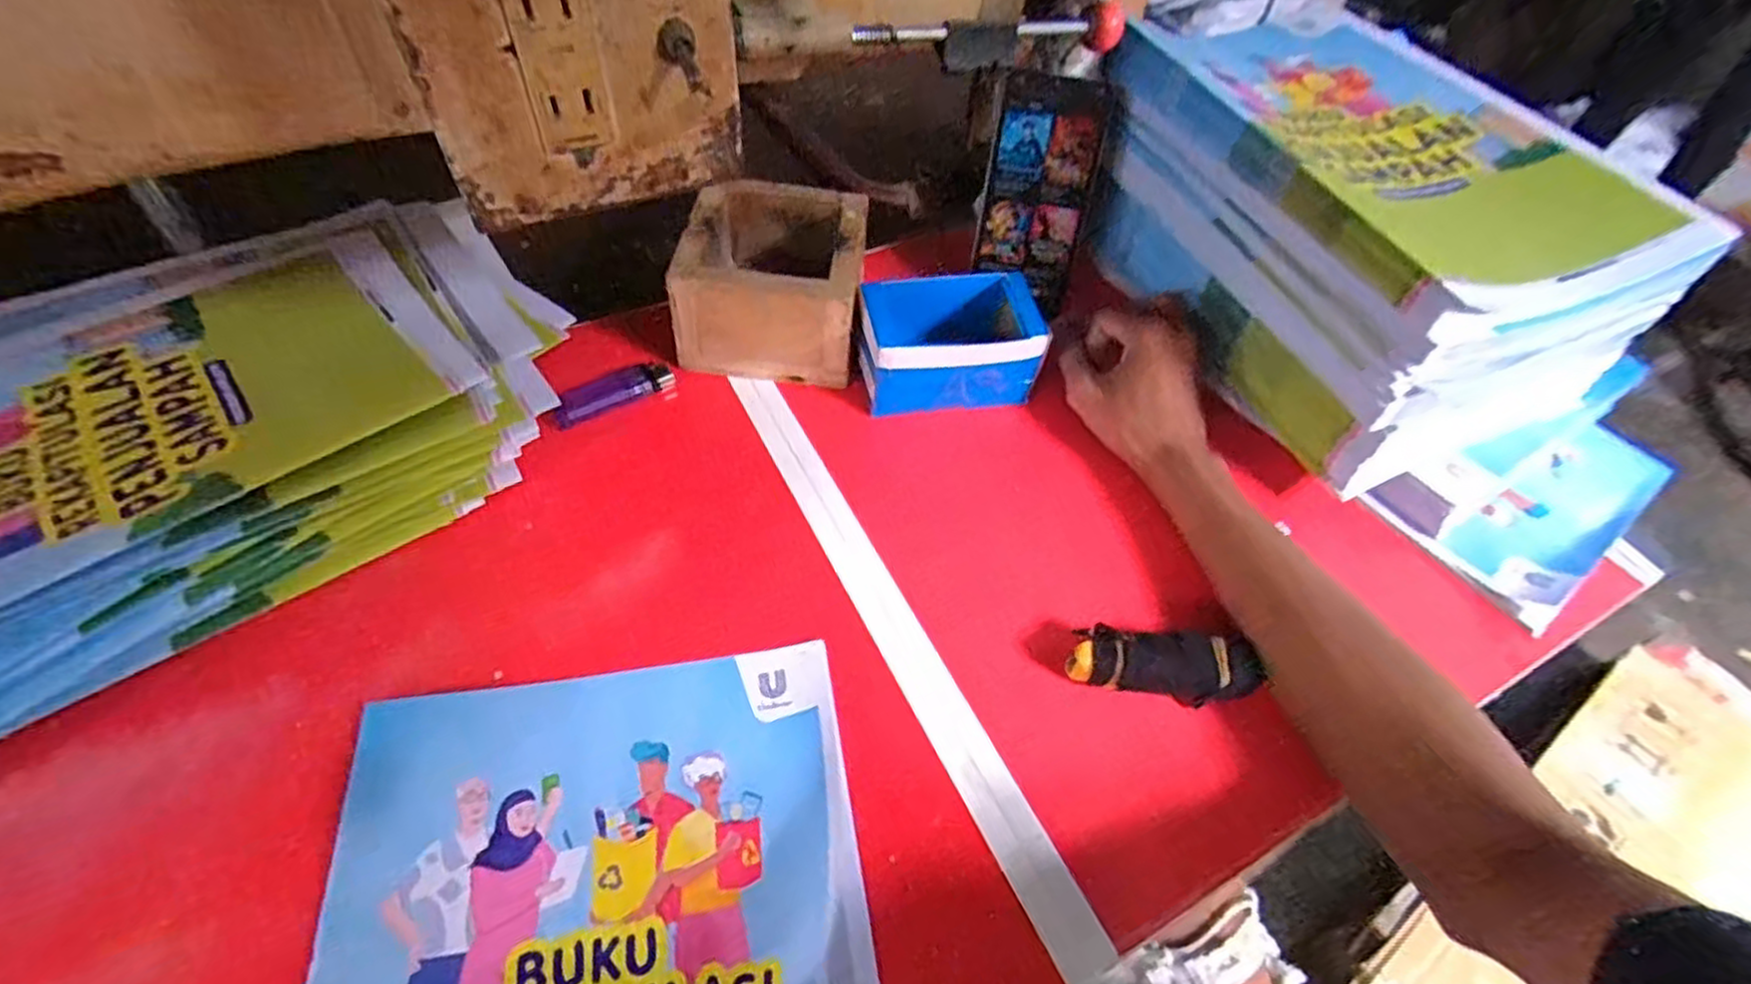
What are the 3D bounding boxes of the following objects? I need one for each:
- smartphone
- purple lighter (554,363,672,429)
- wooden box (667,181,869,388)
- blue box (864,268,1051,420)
[{"bbox_3d":[0.118,-0.216,0.532,0.080,0.149,0.015,13,30,3],"label":"smartphone"},{"bbox_3d":[-0.175,-0.067,0.491,0.079,0.014,0.022,-30,62,-25],"label":"purple lighter"},{"bbox_3d":[-0.070,-0.152,0.524,0.119,0.087,0.125,7,53,0],"label":"wooden box"},{"bbox_3d":[0.047,-0.104,0.505,0.122,0.067,0.080,-4,54,-8],"label":"blue box"}]

